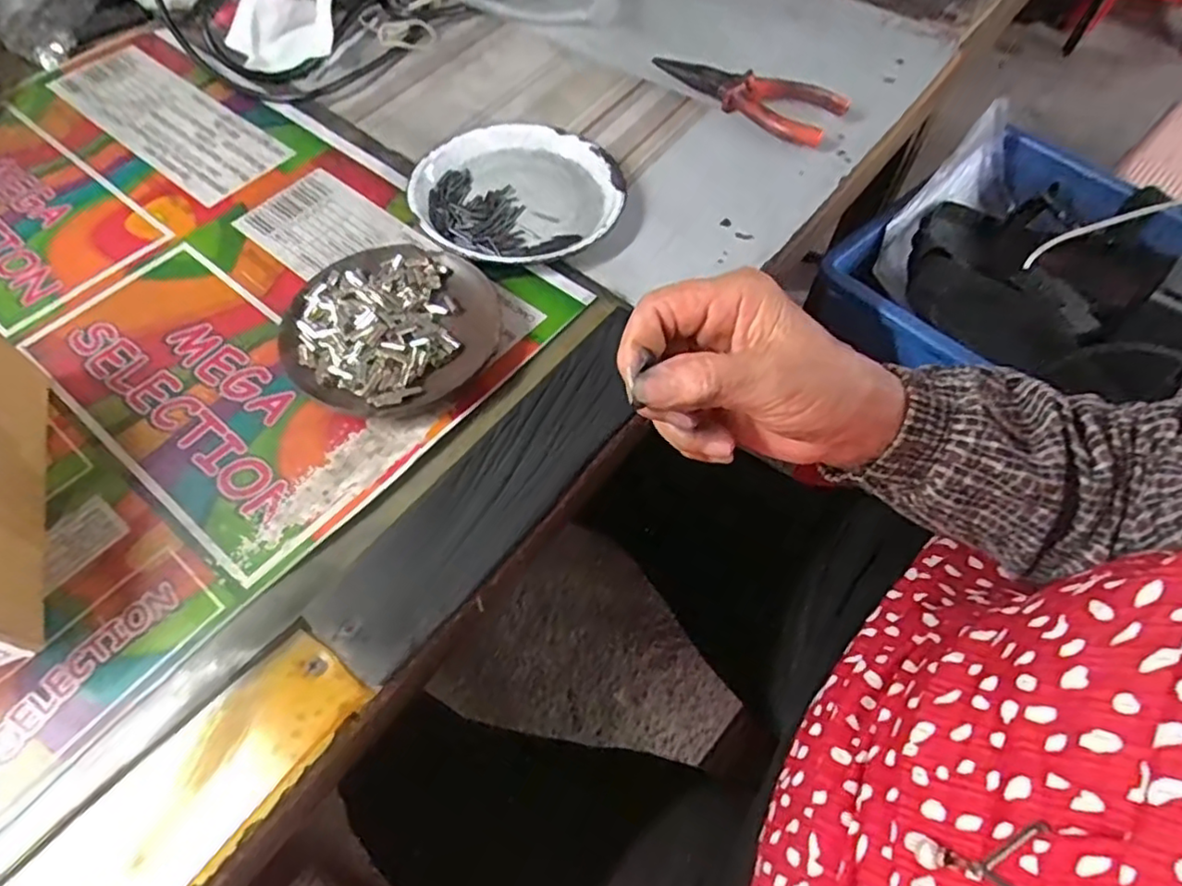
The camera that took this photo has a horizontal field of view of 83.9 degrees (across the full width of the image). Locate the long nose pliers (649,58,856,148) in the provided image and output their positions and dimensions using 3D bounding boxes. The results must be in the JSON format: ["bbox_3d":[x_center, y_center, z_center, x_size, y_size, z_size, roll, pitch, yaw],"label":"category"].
[{"bbox_3d":[0.117,-0.265,0.490,0.143,0.023,0.049,39,66,20],"label":"long nose pliers"}]

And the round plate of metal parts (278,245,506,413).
[{"bbox_3d":[-0.106,-0.064,0.360,0.112,0.024,0.109,0,59,-1],"label":"round plate of metal parts"}]

